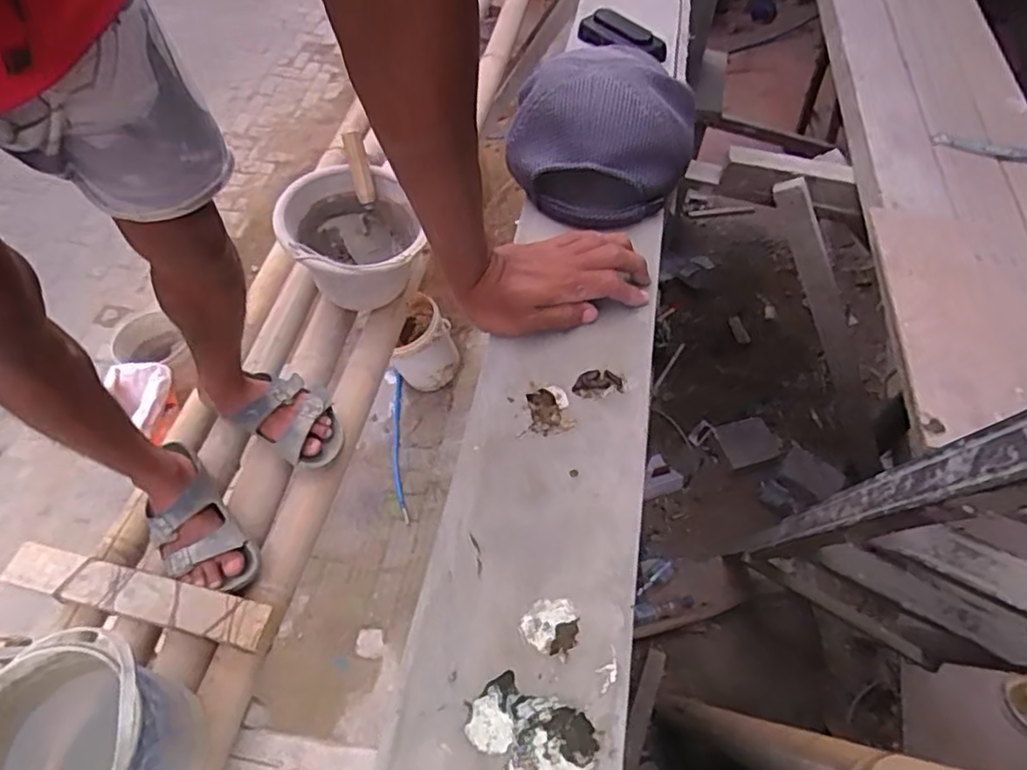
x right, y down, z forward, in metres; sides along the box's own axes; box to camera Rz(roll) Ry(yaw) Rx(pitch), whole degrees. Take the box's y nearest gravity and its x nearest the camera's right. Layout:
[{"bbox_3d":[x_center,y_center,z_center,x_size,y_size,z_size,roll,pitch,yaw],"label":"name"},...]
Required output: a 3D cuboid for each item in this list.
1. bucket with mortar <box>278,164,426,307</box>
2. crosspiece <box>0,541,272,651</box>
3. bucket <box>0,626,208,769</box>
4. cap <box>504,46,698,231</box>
[{"bbox_3d":[-0.281,-0.247,1.161,0.212,0.170,0.259,-18,58,-12],"label":"bucket with mortar"},{"bbox_3d":[-0.505,0.278,0.880,0.372,0.020,0.058,12,57,8],"label":"crosspiece"},{"bbox_3d":[-0.461,0.394,0.714,0.187,0.234,0.176,0,56,0],"label":"bucket"},{"bbox_3d":[0.080,-0.231,0.598,0.151,0.093,0.147,23,59,15],"label":"cap"}]

